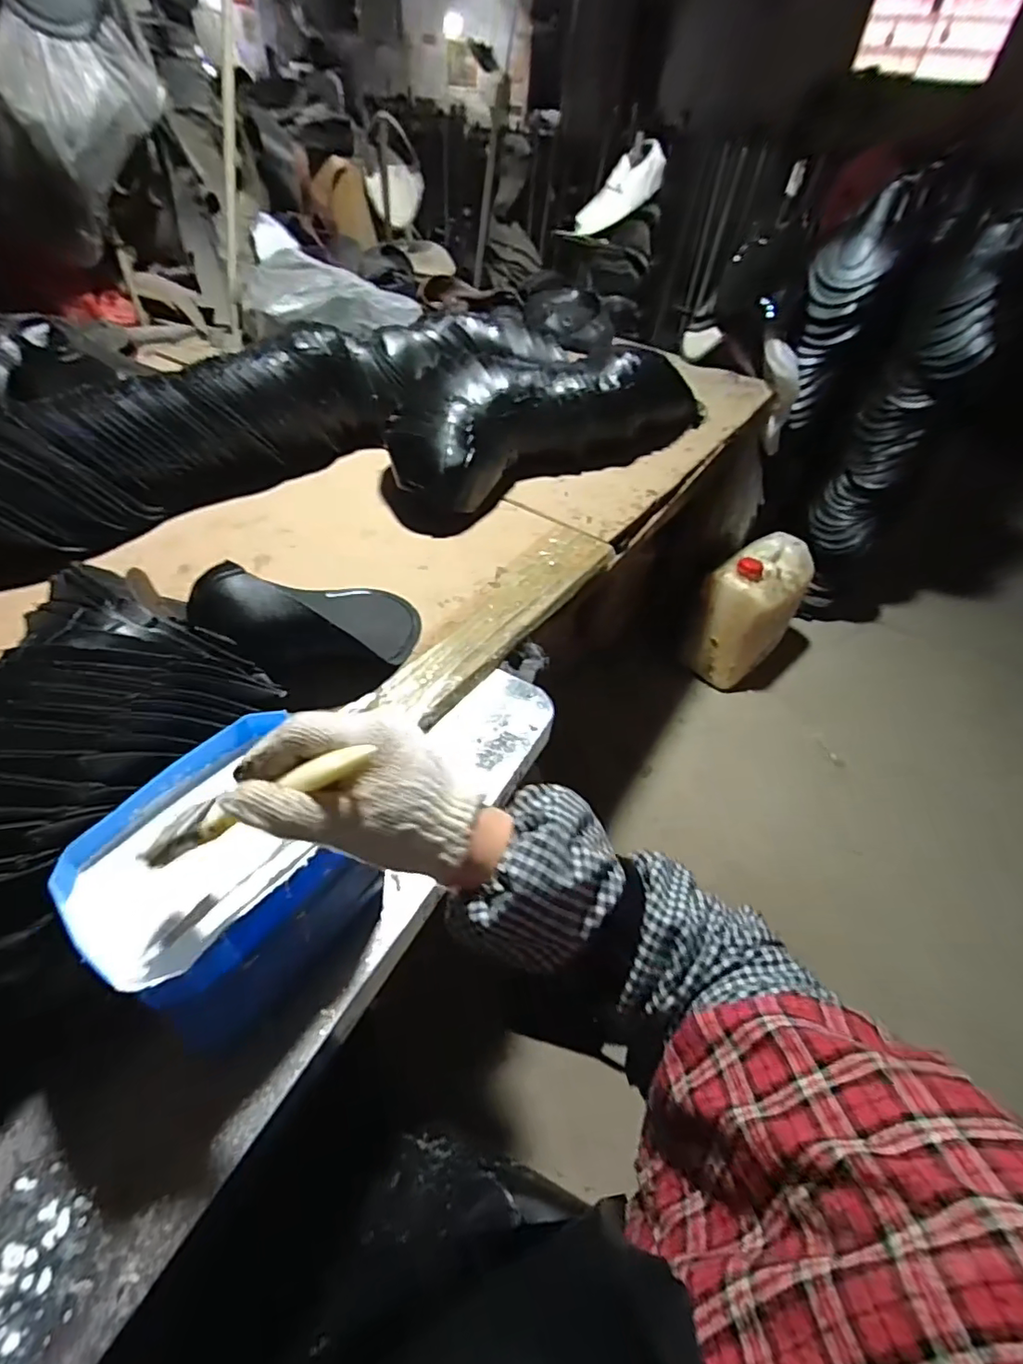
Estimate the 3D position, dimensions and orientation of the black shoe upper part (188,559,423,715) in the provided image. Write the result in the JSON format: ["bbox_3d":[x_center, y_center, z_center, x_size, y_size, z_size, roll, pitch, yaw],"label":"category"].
[{"bbox_3d":[-0.209,-0.079,0.634,0.179,0.109,0.230,24,48,16],"label":"black shoe upper part"}]

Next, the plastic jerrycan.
[{"bbox_3d":[0.705,-0.218,1.684,0.218,0.358,0.321,34,52,24],"label":"plastic jerrycan"}]

